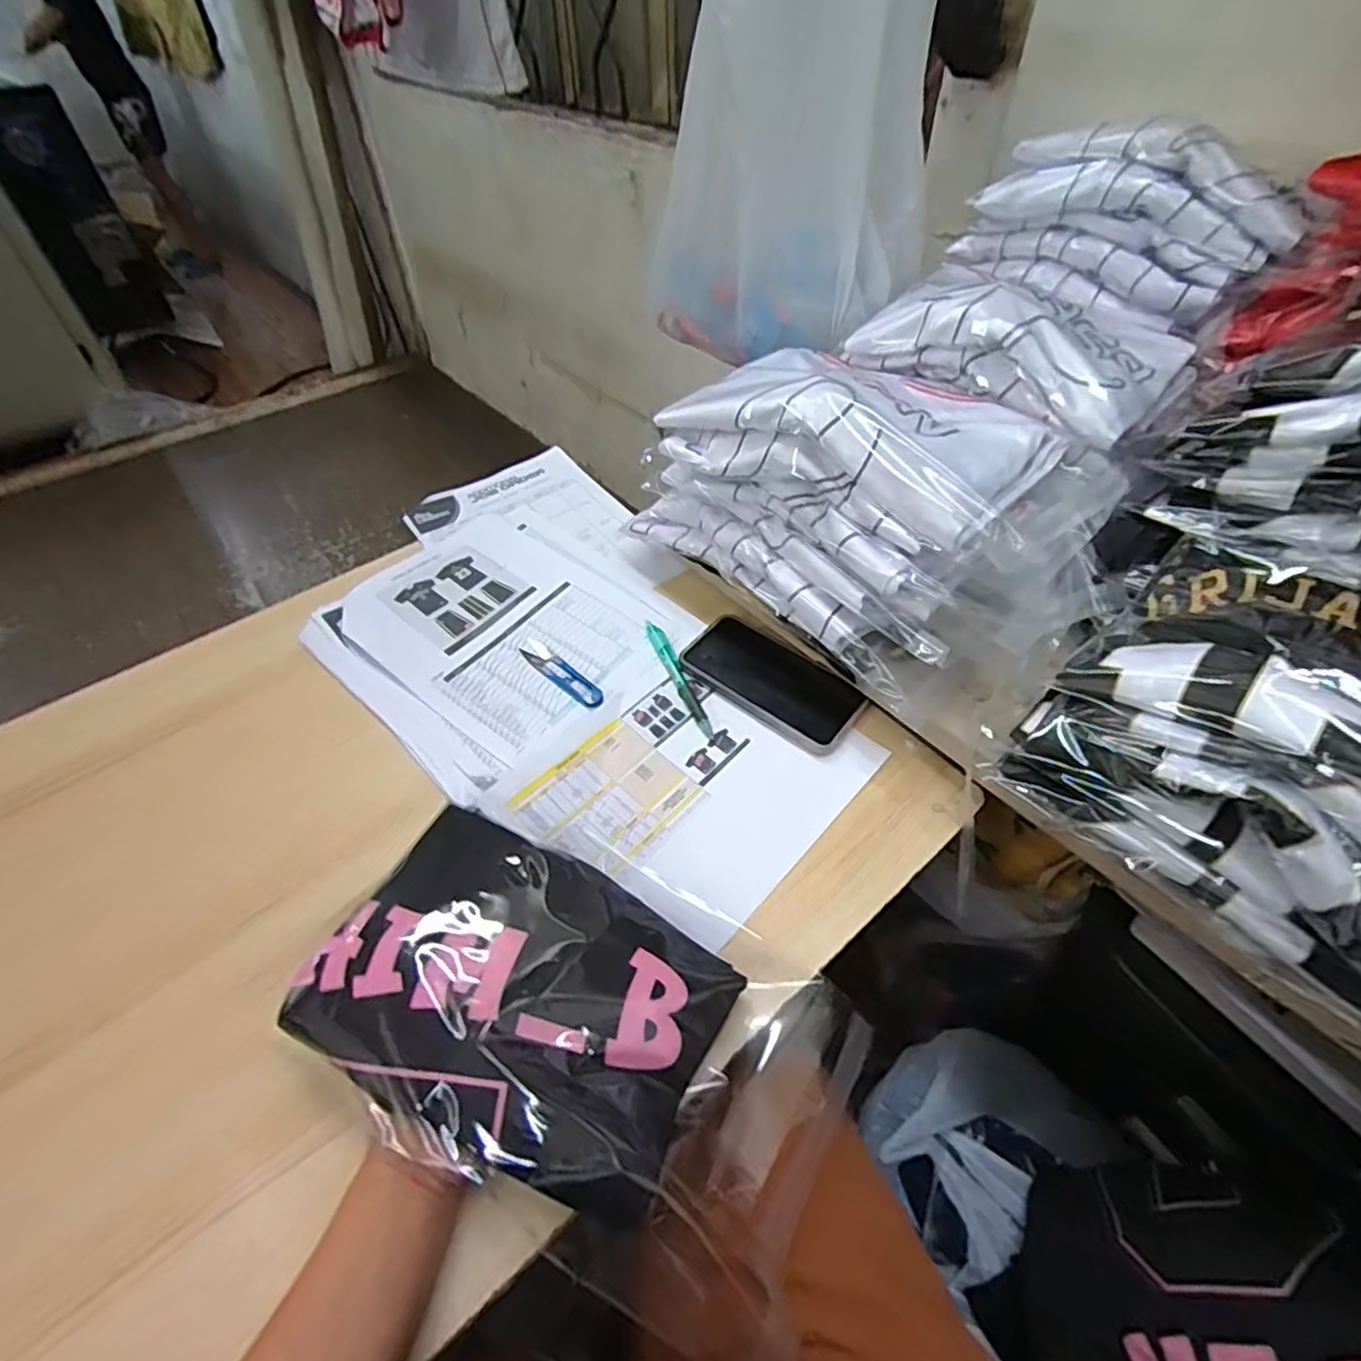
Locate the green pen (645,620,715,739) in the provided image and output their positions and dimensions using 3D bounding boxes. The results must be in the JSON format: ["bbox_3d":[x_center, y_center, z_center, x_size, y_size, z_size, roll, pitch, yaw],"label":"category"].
[{"bbox_3d":[-0.002,-0.004,0.621,0.016,0.018,0.136,-19,50,-15],"label":"green pen"}]

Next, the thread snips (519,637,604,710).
[{"bbox_3d":[-0.112,-0.008,0.624,0.109,0.006,0.026,35,57,29],"label":"thread snips"}]

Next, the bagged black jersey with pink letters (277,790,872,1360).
[{"bbox_3d":[-0.056,0.216,0.427,0.332,0.064,0.203,32,46,7],"label":"bagged black jersey with pink letters"}]

